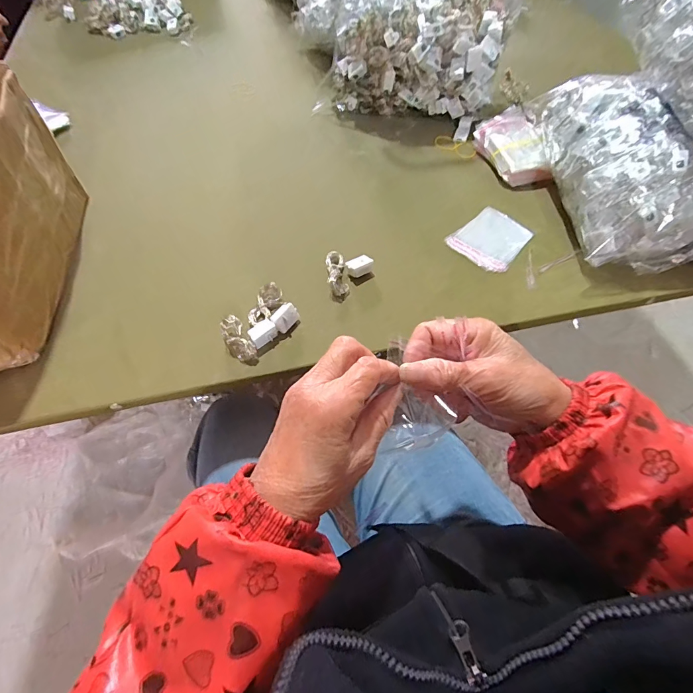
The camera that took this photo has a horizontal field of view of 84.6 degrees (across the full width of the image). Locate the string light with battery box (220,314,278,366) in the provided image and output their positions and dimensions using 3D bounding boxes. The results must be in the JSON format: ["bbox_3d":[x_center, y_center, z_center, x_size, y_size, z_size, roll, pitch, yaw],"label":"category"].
[{"bbox_3d":[-0.101,-0.013,0.379,0.050,0.023,0.046,29,62,16],"label":"string light with battery box"}]

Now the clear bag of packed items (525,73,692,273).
[{"bbox_3d":[0.330,-0.228,0.462,0.135,0.109,0.279,0,58,-1],"label":"clear bag of packed items"}]

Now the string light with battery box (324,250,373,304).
[{"bbox_3d":[0.005,-0.082,0.423,0.051,0.013,0.065,-5,58,-4],"label":"string light with battery box"}]

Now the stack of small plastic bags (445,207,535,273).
[{"bbox_3d":[0.181,-0.133,0.471,0.089,0.004,0.078,-38,64,-16],"label":"stack of small plastic bags"}]

